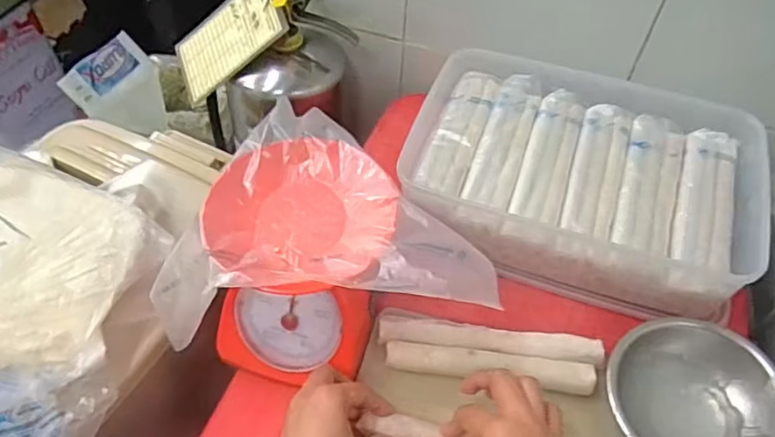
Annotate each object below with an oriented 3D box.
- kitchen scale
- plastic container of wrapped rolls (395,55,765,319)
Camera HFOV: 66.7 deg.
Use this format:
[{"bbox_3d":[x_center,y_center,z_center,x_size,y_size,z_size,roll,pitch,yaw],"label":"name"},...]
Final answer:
[{"bbox_3d":[-0.079,0.038,0.572,0.160,0.150,0.173,4,53,1],"label":"kitchen scale"},{"bbox_3d":[0.222,-0.061,0.688,0.370,0.092,0.275,15,54,9],"label":"plastic container of wrapped rolls"}]

